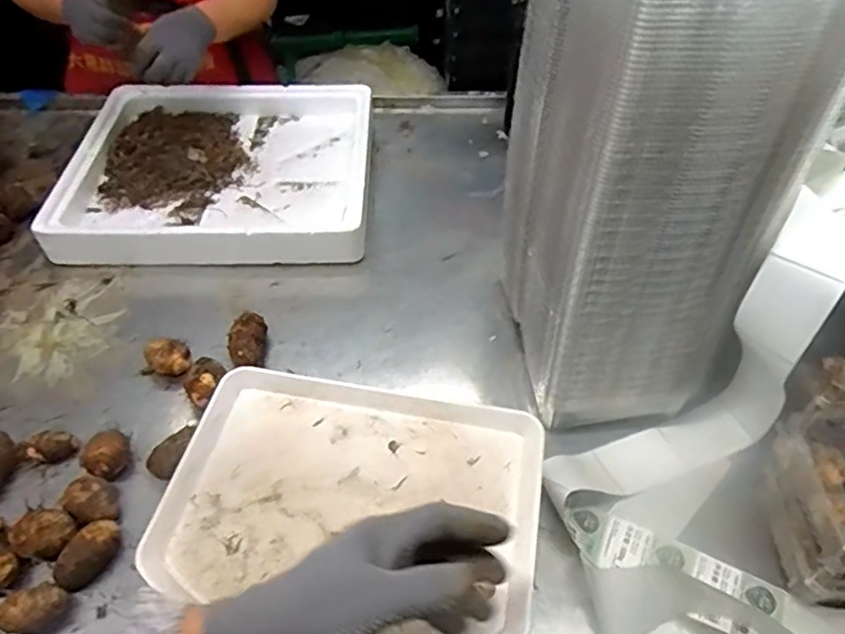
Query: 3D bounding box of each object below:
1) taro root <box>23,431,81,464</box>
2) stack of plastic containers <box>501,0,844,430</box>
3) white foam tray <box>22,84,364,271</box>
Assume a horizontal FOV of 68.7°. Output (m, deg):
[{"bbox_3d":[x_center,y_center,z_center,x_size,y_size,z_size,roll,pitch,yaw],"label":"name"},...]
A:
[{"bbox_3d":[-0.386,0.136,0.645,0.046,0.027,0.027,-6,49,-5],"label":"taro root"},{"bbox_3d":[0.198,-0.139,0.590,0.179,0.413,0.282,-4,49,-3],"label":"stack of plastic containers"},{"bbox_3d":[-0.308,-0.239,0.960,0.450,0.050,0.418,-1,48,0],"label":"white foam tray"}]

